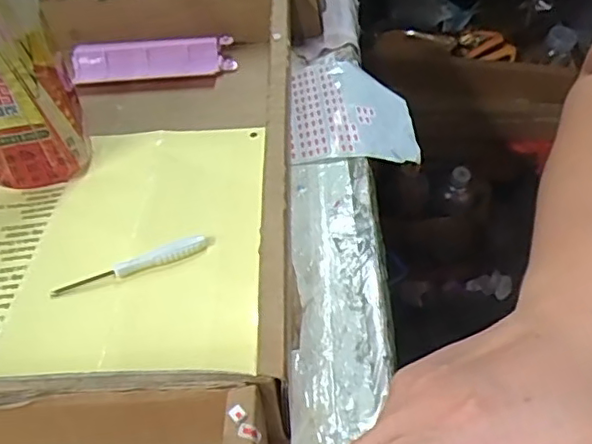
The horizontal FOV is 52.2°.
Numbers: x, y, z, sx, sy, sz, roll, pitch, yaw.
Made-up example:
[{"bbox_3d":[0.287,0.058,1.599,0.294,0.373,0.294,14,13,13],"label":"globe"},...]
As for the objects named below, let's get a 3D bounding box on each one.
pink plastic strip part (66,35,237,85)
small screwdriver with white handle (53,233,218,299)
[{"bbox_3d":[-0.114,-0.127,0.470,0.126,0.009,0.039,-5,64,1],"label":"pink plastic strip part"},{"bbox_3d":[-0.087,0.022,0.327,0.088,0.006,0.009,-21,49,-17],"label":"small screwdriver with white handle"}]

